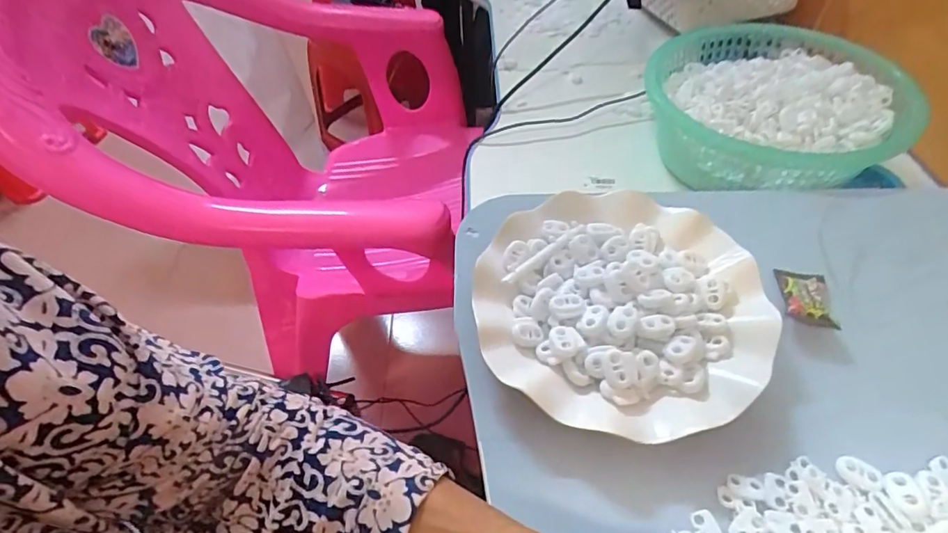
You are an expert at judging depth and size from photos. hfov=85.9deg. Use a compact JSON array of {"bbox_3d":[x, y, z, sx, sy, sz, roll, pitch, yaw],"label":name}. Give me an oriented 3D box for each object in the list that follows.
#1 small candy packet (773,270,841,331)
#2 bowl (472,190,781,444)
[{"bbox_3d":[0.220,0.019,0.337,0.033,0.013,0.048,8,49,11],"label":"small candy packet"},{"bbox_3d":[0.091,0.025,0.326,0.176,0.033,0.171,-2,48,2],"label":"bowl"}]

